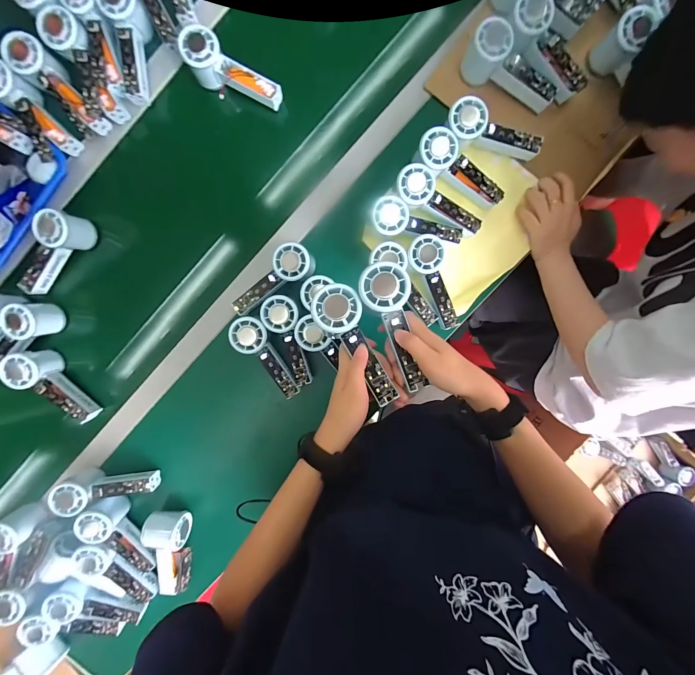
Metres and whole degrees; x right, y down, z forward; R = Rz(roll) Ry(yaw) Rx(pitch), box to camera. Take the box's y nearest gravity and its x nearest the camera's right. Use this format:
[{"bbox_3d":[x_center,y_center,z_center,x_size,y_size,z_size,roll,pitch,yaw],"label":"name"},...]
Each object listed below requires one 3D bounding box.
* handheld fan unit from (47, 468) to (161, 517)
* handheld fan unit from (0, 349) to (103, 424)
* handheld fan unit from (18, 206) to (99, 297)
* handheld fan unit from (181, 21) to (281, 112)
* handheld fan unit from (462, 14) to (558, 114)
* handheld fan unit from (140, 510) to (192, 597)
[{"bbox_3d":[-0.412,0.258,0.529,0.156,0.051,0.059,-3,94,-15],"label":"handheld fan unit"},{"bbox_3d":[-0.501,0.092,0.521,0.053,0.056,0.148,-39,92,3],"label":"handheld fan unit"},{"bbox_3d":[-0.492,-0.141,0.504,0.048,0.059,0.151,44,93,-2],"label":"handheld fan unit"},{"bbox_3d":[-0.180,-0.419,0.482,0.156,0.051,0.057,22,94,-14],"label":"handheld fan unit"},{"bbox_3d":[0.250,-0.405,0.465,0.150,0.058,0.059,39,93,-2],"label":"handheld fan unit"},{"bbox_3d":[-0.306,0.377,0.528,0.061,0.054,0.156,-6,94,1],"label":"handheld fan unit"}]

